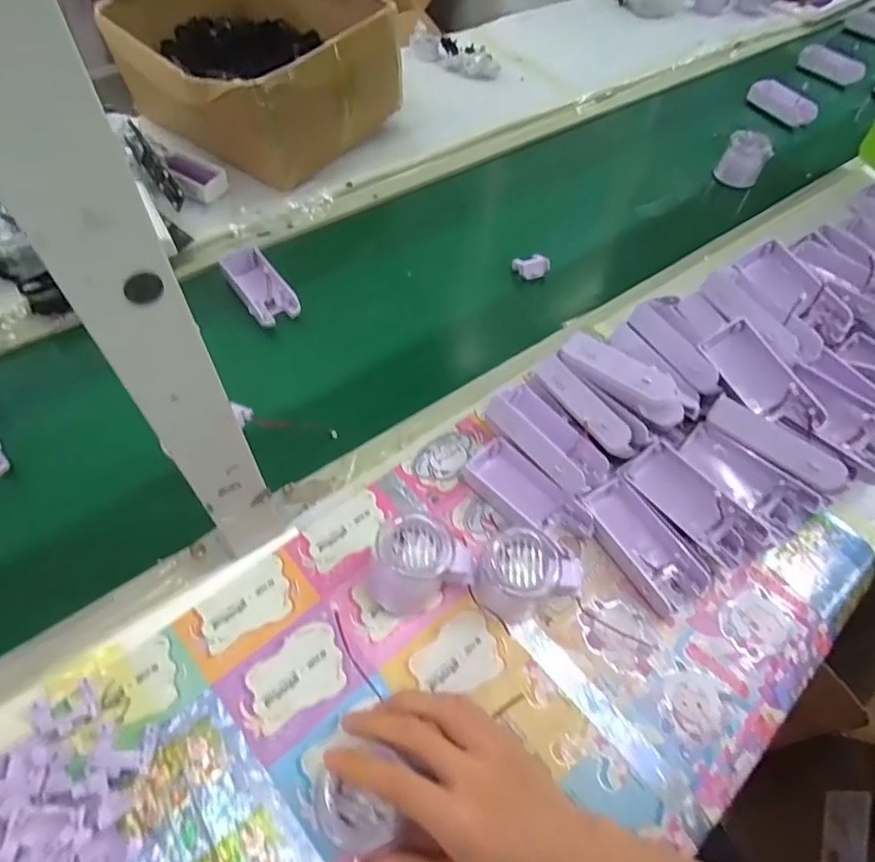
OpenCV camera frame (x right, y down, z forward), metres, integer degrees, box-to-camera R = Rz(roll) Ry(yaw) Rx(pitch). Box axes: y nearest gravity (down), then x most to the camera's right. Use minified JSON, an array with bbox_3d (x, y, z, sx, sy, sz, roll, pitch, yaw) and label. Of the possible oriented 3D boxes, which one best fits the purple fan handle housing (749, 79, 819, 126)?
[{"bbox_3d":[0.565,-0.542,0.928,0.020,0.039,0.129,-20,59,-16],"label":"purple fan handle housing"}]

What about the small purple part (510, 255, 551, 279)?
[{"bbox_3d":[0.111,-0.194,0.665,0.042,0.021,0.021,-5,56,-6],"label":"small purple part"}]

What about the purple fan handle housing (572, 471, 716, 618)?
[{"bbox_3d":[0.165,0.092,0.458,0.049,0.030,0.109,-30,62,-22],"label":"purple fan handle housing"}]

